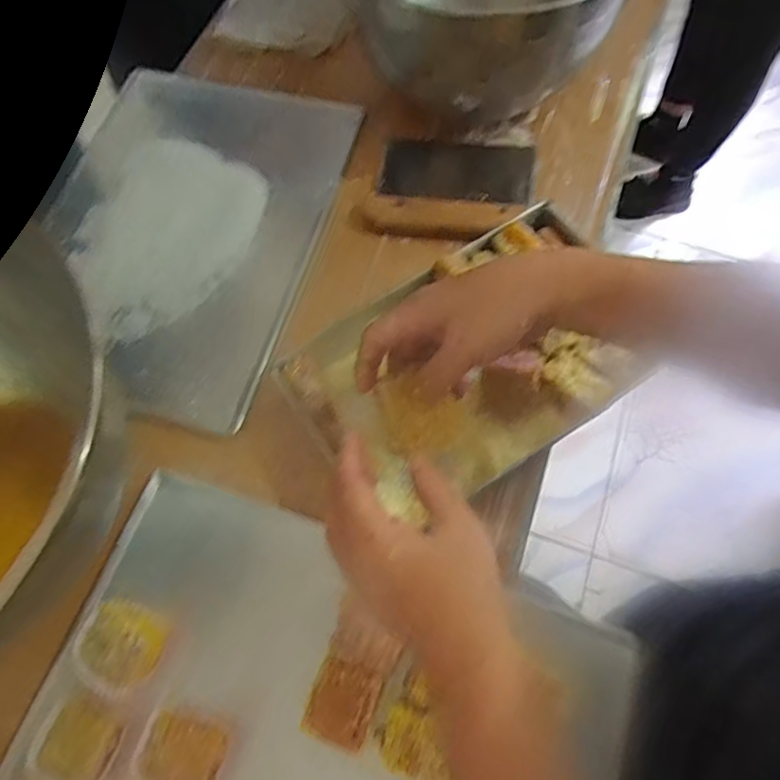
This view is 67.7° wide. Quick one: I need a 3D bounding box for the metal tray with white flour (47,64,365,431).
[{"bbox_3d":[-0.193,-0.149,0.532,0.250,0.029,0.350,13,68,7],"label":"metal tray with white flour"}]

